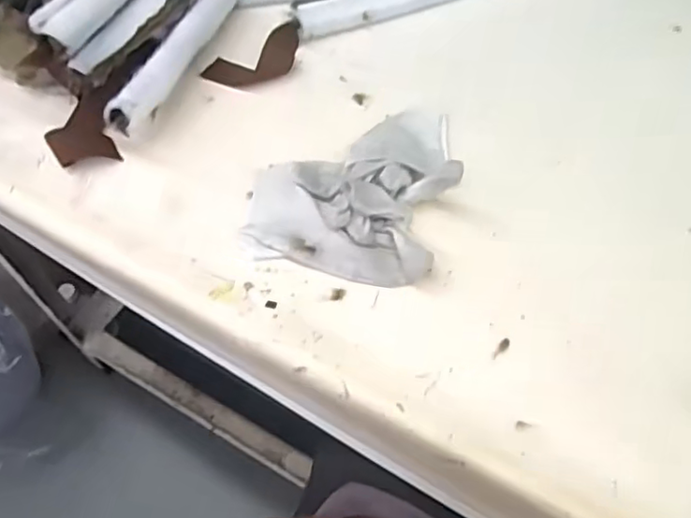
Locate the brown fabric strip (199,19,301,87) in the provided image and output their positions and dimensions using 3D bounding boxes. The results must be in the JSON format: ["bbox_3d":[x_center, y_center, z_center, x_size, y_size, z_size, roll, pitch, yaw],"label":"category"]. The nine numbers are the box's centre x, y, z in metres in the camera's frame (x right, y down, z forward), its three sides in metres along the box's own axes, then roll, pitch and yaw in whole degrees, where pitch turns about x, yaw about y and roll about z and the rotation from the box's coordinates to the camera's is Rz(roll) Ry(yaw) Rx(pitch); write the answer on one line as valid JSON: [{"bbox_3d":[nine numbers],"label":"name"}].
[{"bbox_3d":[-0.077,-0.175,0.548,0.092,0.018,0.053,-21,55,-12],"label":"brown fabric strip"}]

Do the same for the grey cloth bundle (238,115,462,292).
[{"bbox_3d":[0.005,-0.058,0.451,0.146,0.035,0.164,3,54,6],"label":"grey cloth bundle"}]

